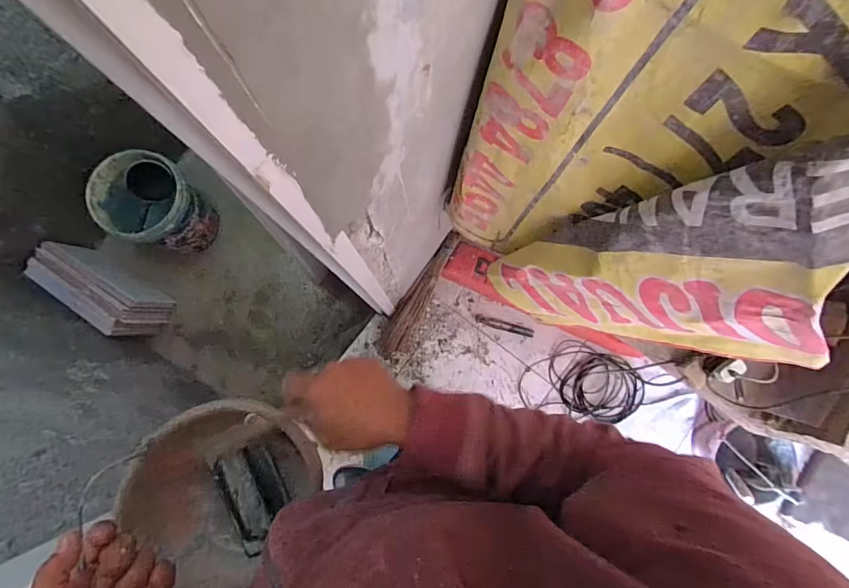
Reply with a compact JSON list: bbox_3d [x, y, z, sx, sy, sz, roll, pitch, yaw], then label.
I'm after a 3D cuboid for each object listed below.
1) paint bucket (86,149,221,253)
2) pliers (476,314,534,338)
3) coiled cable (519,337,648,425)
[{"bbox_3d":[-0.981,-0.321,1.576,0.299,0.300,0.290,0,82,0],"label":"paint bucket"},{"bbox_3d":[0.303,0.122,1.616,0.222,0.012,0.035,16,82,2],"label":"pliers"},{"bbox_3d":[0.592,0.330,1.564,0.451,0.061,0.285,13,82,1],"label":"coiled cable"}]

